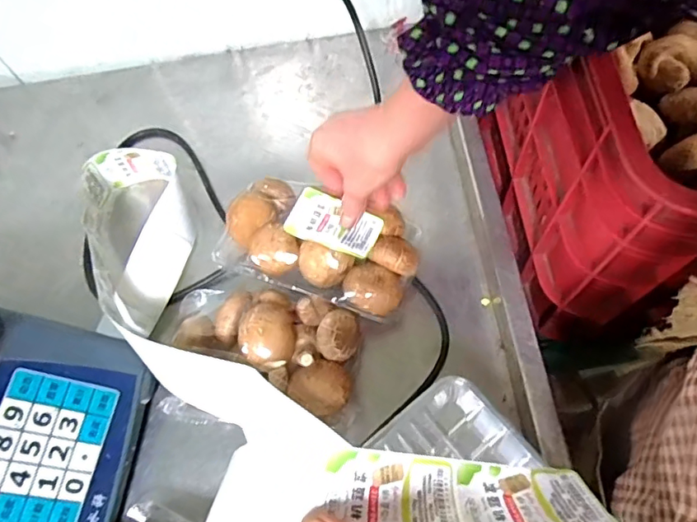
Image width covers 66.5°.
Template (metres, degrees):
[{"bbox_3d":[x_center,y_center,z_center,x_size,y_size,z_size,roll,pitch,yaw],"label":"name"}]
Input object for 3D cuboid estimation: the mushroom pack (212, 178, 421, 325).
[{"bbox_3d":[-0.030,-0.019,0.488,0.183,0.049,0.101,16,66,11],"label":"mushroom pack"}]

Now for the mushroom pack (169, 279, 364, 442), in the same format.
[{"bbox_3d":[-0.068,0.063,0.469,0.189,0.052,0.091,24,68,14],"label":"mushroom pack"}]

